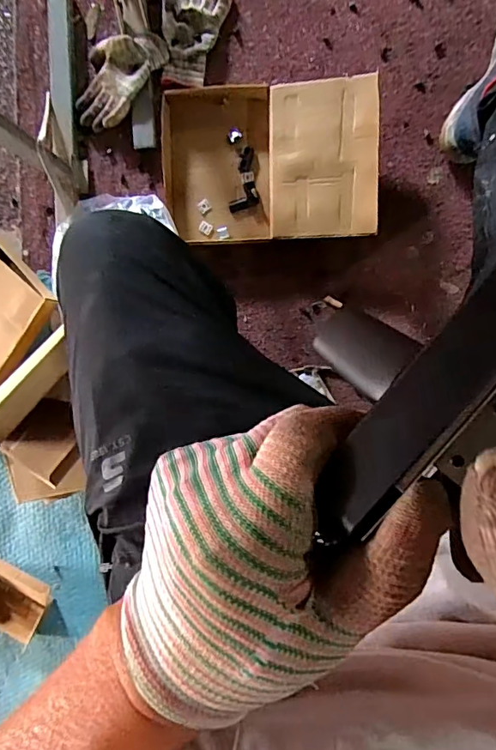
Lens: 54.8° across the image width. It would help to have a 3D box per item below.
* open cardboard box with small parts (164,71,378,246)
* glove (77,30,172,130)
[{"bbox_3d":[0.031,-0.366,0.824,0.360,0.086,0.258,-1,95,6],"label":"open cardboard box with small parts"},{"bbox_3d":[-0.237,-0.532,0.847,0.110,0.031,0.191,40,98,1],"label":"glove"}]

